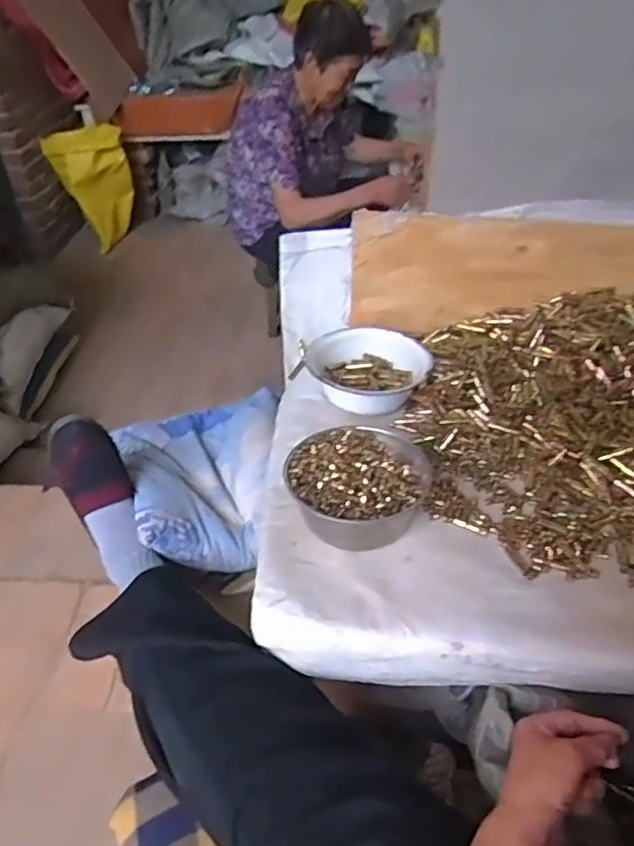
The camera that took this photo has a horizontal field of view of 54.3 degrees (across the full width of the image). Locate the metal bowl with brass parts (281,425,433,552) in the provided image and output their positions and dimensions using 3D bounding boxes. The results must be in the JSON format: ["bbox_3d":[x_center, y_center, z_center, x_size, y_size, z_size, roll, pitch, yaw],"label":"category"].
[{"bbox_3d":[0.042,0.073,0.712,0.153,0.058,0.159,-1,40,1],"label":"metal bowl with brass parts"}]

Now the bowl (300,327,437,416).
[{"bbox_3d":[0.074,-0.076,0.921,0.184,0.057,0.159,3,40,5],"label":"bowl"}]

